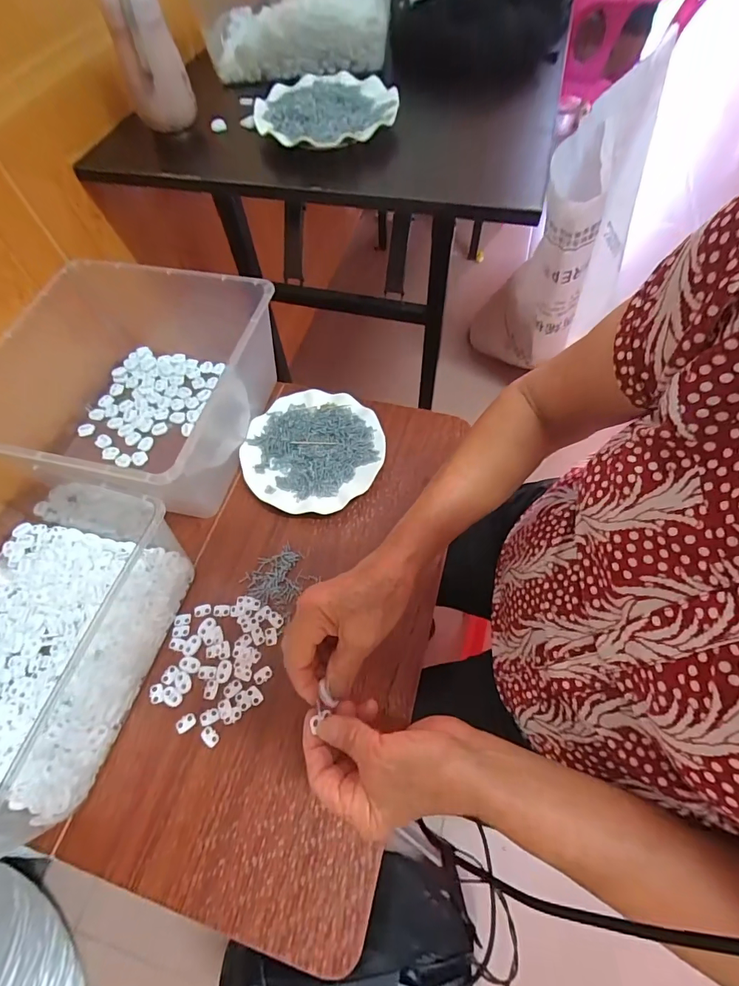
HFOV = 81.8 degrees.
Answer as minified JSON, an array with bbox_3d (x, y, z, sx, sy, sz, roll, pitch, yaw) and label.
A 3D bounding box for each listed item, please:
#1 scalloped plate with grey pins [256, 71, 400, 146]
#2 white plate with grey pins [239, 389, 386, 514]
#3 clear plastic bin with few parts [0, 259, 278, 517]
[{"bbox_3d":[-0.056,-0.497,0.549,0.178,0.022,0.163,-4,61,0],"label":"scalloped plate with grey pins"},{"bbox_3d":[-0.075,-0.057,0.559,0.176,0.023,0.176,-1,61,2],"label":"white plate with grey pins"},{"bbox_3d":[-0.301,-0.134,0.560,0.318,0.155,0.310,11,62,8],"label":"clear plastic bin with few parts"}]

